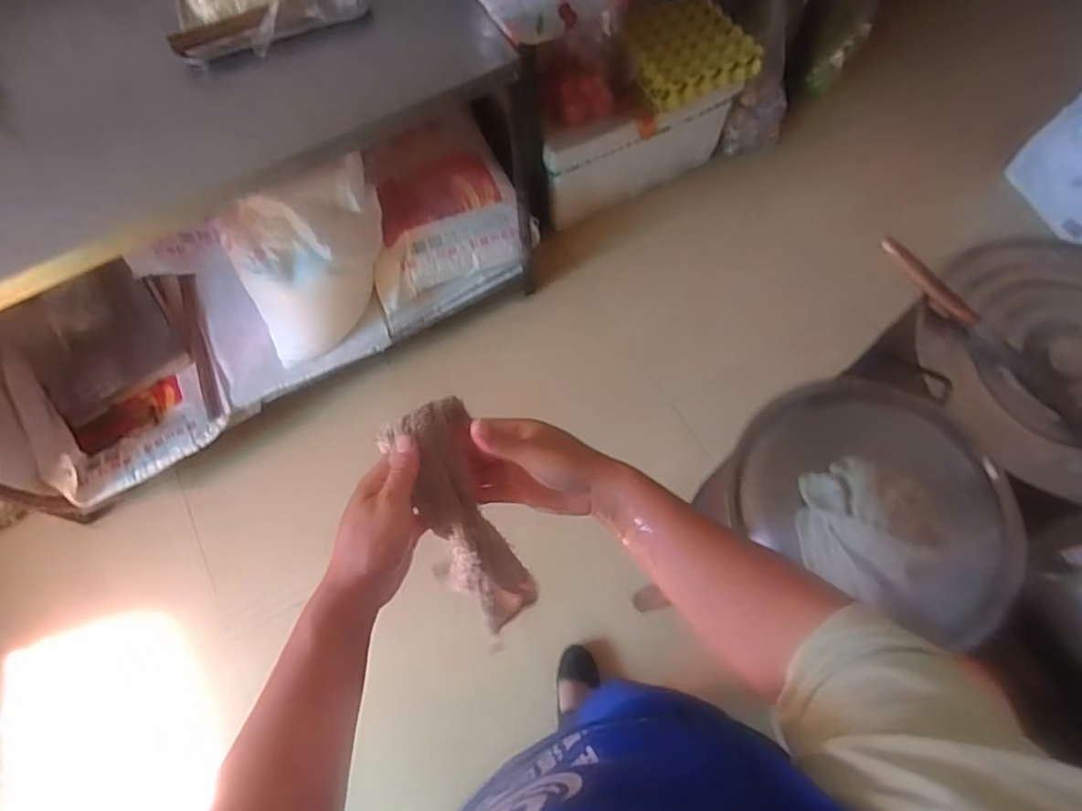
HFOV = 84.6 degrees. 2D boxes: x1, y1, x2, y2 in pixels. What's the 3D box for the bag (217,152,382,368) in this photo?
[{"bbox_3d":[-0.483,-0.295,1.301,0.354,0.413,0.131,-30,70,-9],"label":"bag"}]

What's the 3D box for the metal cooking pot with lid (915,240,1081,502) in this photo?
[{"bbox_3d":[0.741,-0.057,0.835,0.395,0.133,0.397,-1,68,2],"label":"metal cooking pot with lid"}]

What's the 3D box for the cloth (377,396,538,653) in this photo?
[{"bbox_3d":[-0.065,0.127,0.558,0.075,0.335,0.068,-17,47,-4],"label":"cloth"}]

